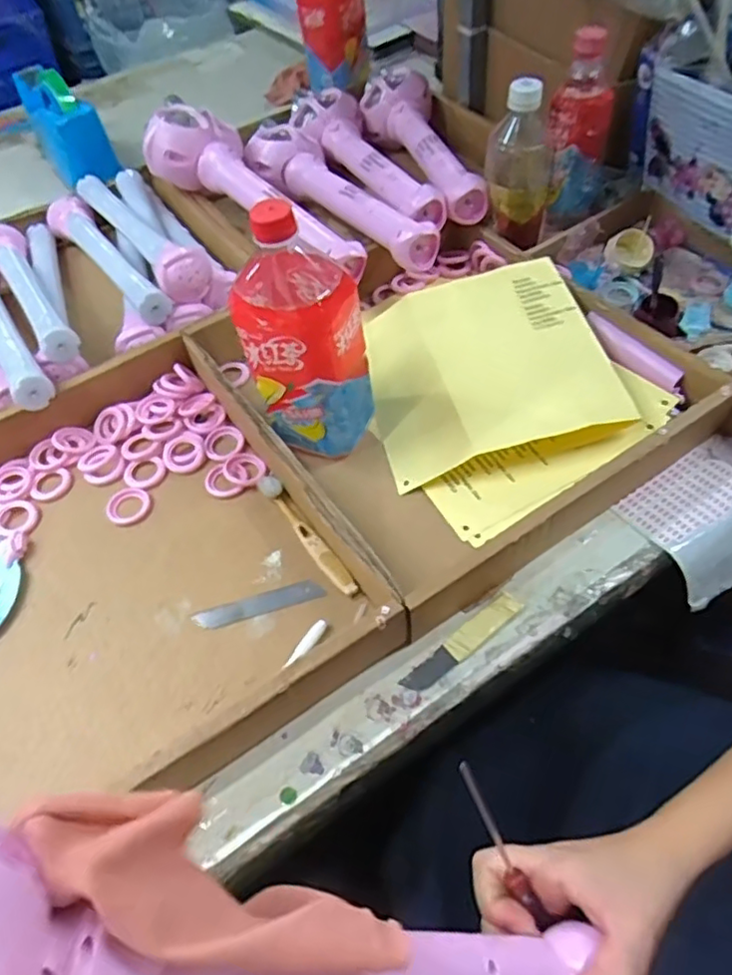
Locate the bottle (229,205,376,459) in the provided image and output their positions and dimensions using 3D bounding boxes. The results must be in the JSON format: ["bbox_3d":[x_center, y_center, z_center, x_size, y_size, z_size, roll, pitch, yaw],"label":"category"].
[{"bbox_3d":[-0.052,-0.125,0.519,0.093,0.216,0.097,-14,54,-5],"label":"bottle"}]

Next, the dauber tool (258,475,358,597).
[{"bbox_3d":[-0.050,0.037,0.527,0.016,0.010,0.137,-32,58,-18],"label":"dauber tool"}]

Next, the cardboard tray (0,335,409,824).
[{"bbox_3d":[-0.217,0.058,0.505,0.361,0.057,0.384,-28,57,-14],"label":"cardboard tray"}]

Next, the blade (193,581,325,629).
[{"bbox_3d":[-0.084,0.092,0.502,0.103,0.004,0.017,-16,51,2],"label":"blade"}]

